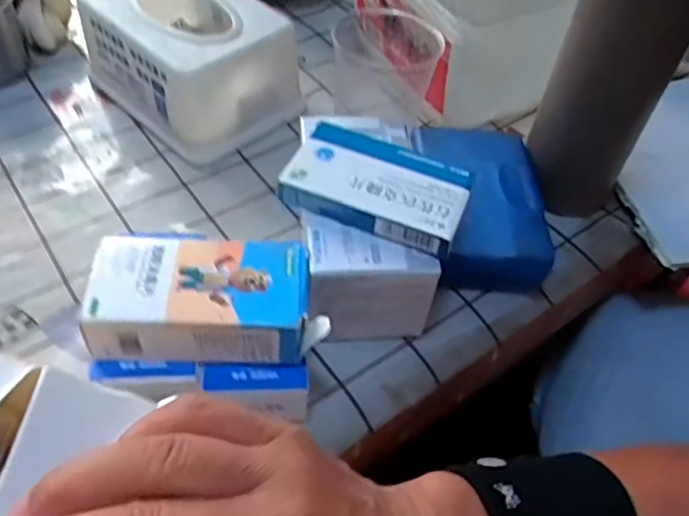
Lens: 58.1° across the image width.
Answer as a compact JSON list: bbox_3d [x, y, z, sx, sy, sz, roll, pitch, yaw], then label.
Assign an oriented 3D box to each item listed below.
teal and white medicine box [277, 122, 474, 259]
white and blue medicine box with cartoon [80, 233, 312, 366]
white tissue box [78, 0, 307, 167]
[{"bbox_3d":[0.020,-0.043,0.354,0.098,0.016,0.063,19,51,11],"label":"teal and white medicine box"},{"bbox_3d":[-0.072,0.021,0.319,0.104,0.032,0.058,2,50,-4],"label":"white and blue medicine box with cartoon"},{"bbox_3d":[-0.128,-0.166,0.492,0.164,0.082,0.110,38,56,24],"label":"white tissue box"}]

